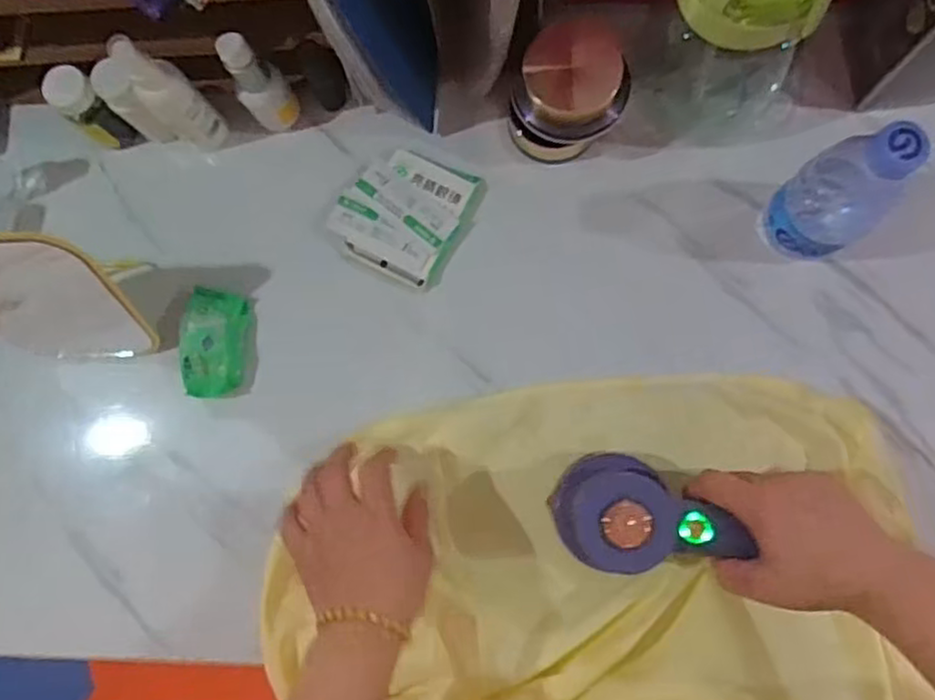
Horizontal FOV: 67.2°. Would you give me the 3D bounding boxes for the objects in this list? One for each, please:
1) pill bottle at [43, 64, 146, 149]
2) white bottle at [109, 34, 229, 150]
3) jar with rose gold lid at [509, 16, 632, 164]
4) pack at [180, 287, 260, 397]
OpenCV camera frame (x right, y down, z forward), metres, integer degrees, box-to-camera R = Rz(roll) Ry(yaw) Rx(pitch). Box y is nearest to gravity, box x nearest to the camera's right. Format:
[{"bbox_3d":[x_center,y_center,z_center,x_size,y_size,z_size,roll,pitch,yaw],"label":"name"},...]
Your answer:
[{"bbox_3d":[-0.309,-0.197,0.580,0.034,0.086,0.031,-1,83,4],"label":"pill bottle"},{"bbox_3d":[-0.229,-0.195,0.550,0.038,0.133,0.035,-16,82,2],"label":"white bottle"},{"bbox_3d":[0.078,-0.192,0.540,0.080,0.084,0.082,-1,83,4],"label":"jar with rose gold lid"},{"bbox_3d":[-0.204,-0.006,0.578,0.051,0.027,0.088,-2,83,4],"label":"pack"}]

